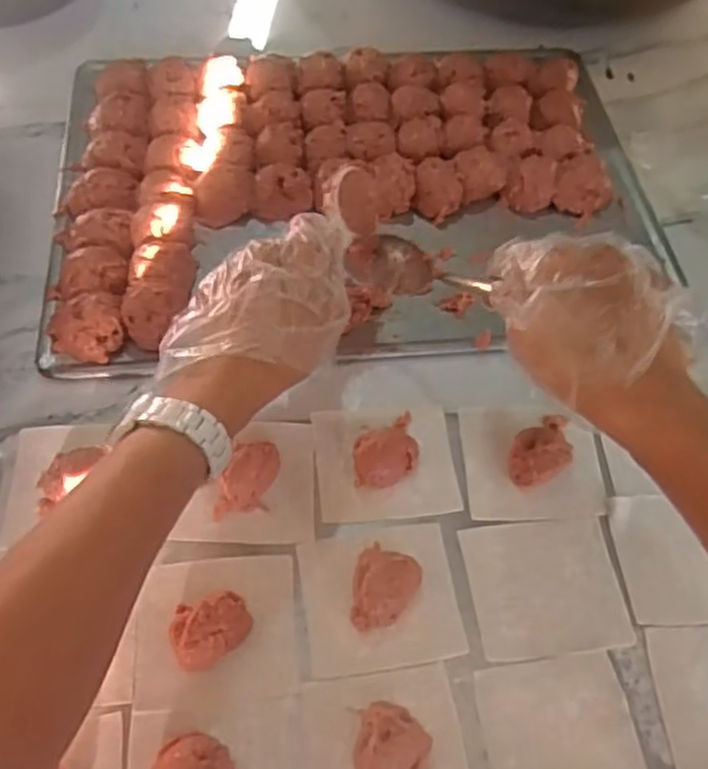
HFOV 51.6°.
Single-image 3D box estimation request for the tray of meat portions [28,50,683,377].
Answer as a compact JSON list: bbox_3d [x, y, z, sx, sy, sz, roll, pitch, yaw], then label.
[{"bbox_3d":[0.006,-0.156,0.562,0.448,0.028,0.308,-3,58,-6],"label":"tray of meat portions"}]

